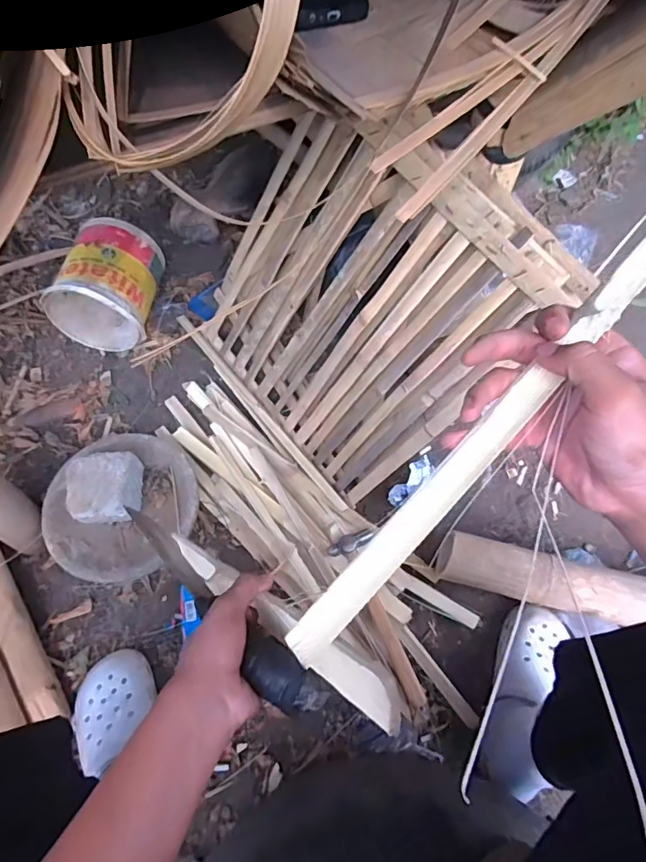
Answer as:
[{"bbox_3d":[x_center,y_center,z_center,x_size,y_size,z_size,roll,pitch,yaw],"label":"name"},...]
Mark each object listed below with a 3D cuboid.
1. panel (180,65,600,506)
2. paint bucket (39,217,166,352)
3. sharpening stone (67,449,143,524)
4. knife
[{"bbox_3d":[0.038,-0.204,0.812,0.569,0.525,0.071,47,37,21],"label":"panel"},{"bbox_3d":[-0.433,-0.288,0.997,0.184,0.191,0.218,7,60,2],"label":"paint bucket"},{"bbox_3d":[-0.358,0.097,0.818,0.104,0.069,0.107,-6,61,-6],"label":"sharpening stone"},{"bbox_3d":[-0.122,0.158,0.508,0.039,0.039,0.360,-41,35,-22],"label":"knife"}]

